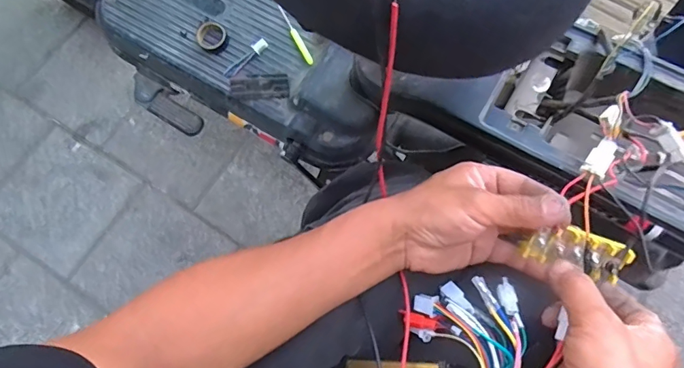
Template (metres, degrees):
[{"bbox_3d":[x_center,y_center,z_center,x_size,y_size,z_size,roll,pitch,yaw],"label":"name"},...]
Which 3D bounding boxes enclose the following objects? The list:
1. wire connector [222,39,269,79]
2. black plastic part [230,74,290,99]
[{"bbox_3d":[-0.137,-0.180,0.649,0.076,0.010,0.016,-42,79,-12],"label":"wire connector"},{"bbox_3d":[-0.115,-0.135,0.630,0.079,0.021,0.031,-4,74,-3],"label":"black plastic part"}]

